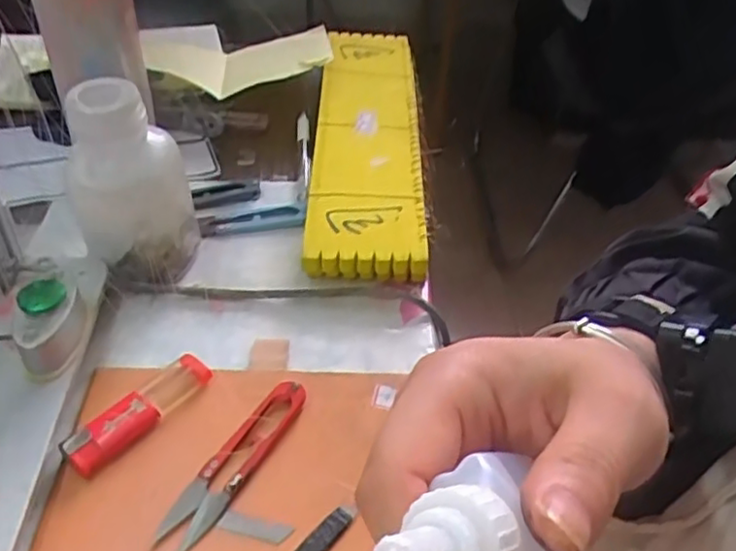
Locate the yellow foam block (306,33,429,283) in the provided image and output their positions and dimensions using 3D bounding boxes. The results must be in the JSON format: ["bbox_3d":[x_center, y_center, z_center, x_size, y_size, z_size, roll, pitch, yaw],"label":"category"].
[{"bbox_3d":[0.000,-0.118,0.560,0.082,0.033,0.351,3,42,-1],"label":"yellow foam block"}]

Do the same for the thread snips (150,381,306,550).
[{"bbox_3d":[-0.065,0.090,0.332,0.022,0.011,0.101,23,46,20],"label":"thread snips"}]

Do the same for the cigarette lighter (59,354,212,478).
[{"bbox_3d":[-0.118,0.070,0.350,0.024,0.013,0.082,30,48,26],"label":"cigarette lighter"}]

